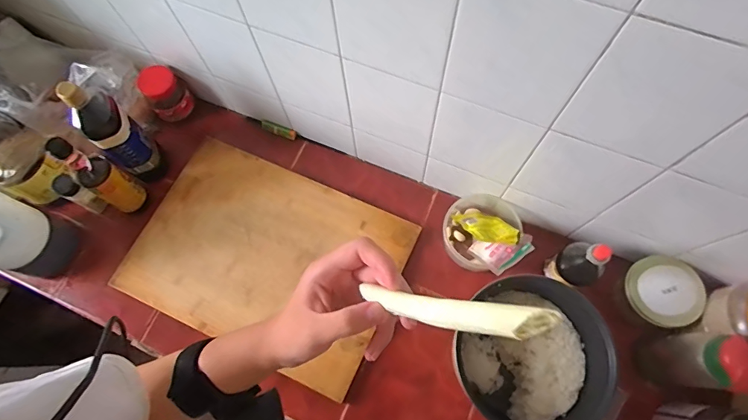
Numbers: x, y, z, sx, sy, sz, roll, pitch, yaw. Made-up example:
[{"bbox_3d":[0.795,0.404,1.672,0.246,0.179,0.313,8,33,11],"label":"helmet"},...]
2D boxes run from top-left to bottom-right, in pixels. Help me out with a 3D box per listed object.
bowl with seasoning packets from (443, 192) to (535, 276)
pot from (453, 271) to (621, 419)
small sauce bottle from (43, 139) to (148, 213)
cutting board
[{"bbox_3d":[0.199,0.043,0.781,0.132,0.120,0.140,0,72,1],"label":"bowl with seasoning packets"},{"bbox_3d":[0.247,0.232,0.683,0.199,0.132,0.203,37,76,13],"label":"pot"},{"bbox_3d":[-0.476,-0.054,0.752,0.049,0.205,0.059,26,74,10],"label":"small sauce bottle"},{"bbox_3d":[-0.199,0.086,0.812,0.476,0.024,0.338,23,74,9],"label":"cutting board"}]

